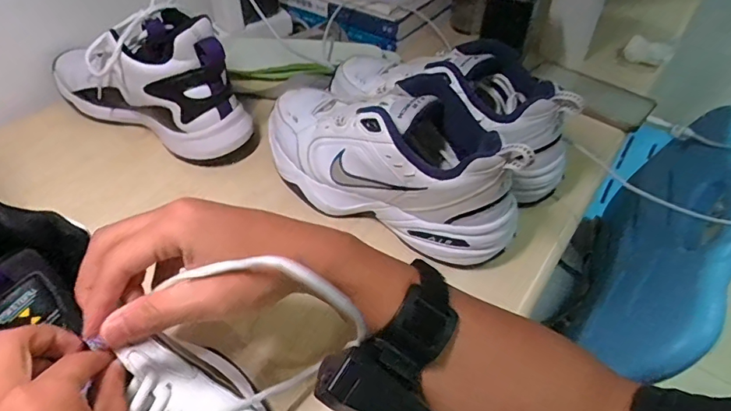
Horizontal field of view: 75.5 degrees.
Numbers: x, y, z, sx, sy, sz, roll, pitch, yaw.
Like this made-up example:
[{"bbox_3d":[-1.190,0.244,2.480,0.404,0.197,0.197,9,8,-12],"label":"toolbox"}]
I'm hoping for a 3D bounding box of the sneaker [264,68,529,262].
[{"bbox_3d":[0.018,-0.052,0.437,0.254,0.109,0.100,23,49,20],"label":"sneaker"}]

